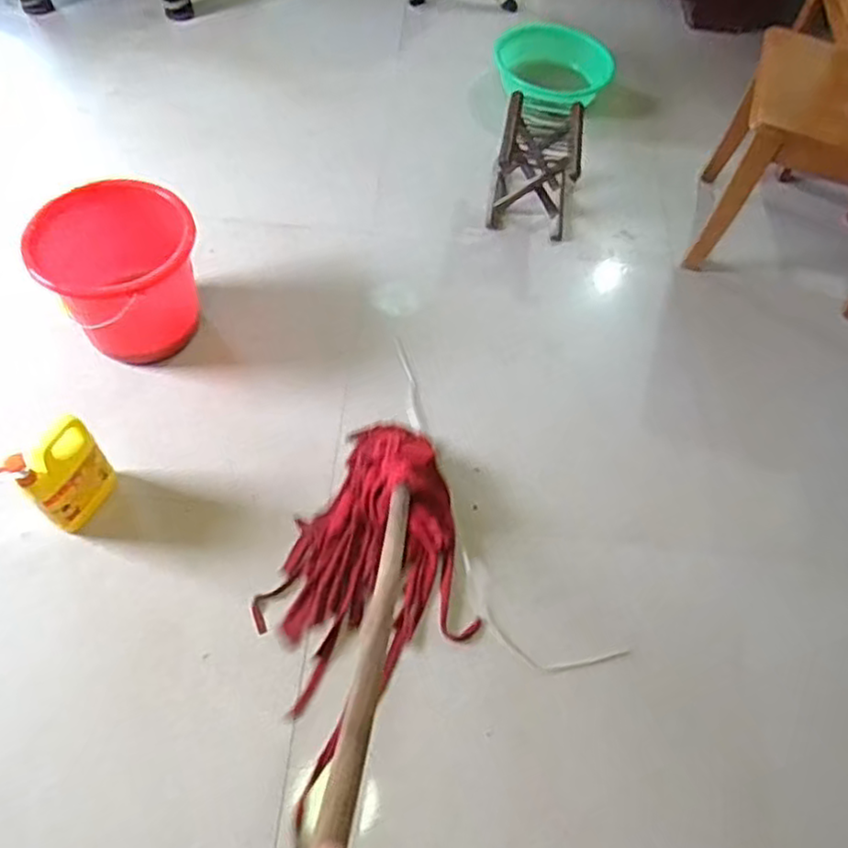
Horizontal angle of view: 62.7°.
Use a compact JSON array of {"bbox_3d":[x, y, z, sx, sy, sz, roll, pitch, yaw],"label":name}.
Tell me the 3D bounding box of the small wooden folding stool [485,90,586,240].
[{"bbox_3d":[0.283,-0.650,1.738,0.192,0.219,0.297,12,58,2],"label":"small wooden folding stool"}]

